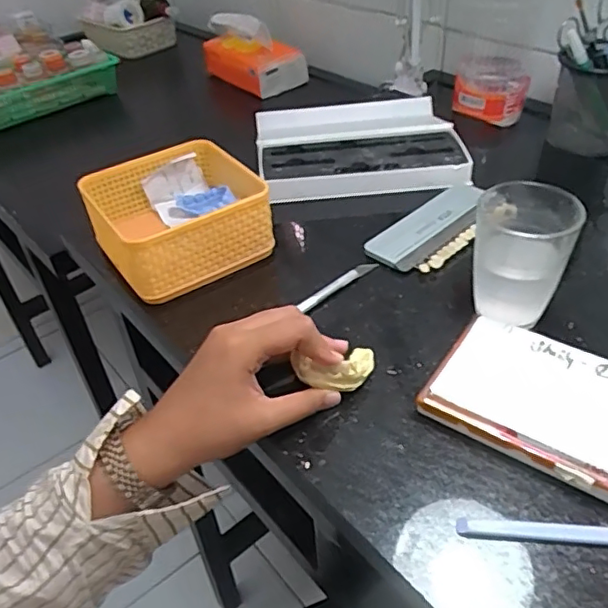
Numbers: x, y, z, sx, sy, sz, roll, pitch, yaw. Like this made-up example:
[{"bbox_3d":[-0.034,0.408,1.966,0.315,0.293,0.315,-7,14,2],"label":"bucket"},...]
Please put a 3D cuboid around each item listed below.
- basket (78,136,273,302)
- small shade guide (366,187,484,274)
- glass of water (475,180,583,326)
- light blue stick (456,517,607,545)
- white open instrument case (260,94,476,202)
[{"bbox_3d":[-0.110,-0.075,0.526,0.138,0.075,0.133,-24,42,-22],"label":"basket"},{"bbox_3d":[0.121,-0.068,0.533,0.066,0.015,0.141,29,50,36],"label":"small shade guide"},{"bbox_3d":[0.154,-0.037,0.418,0.063,0.081,0.060,10,41,18],"label":"glass of water"},{"bbox_3d":[0.153,0.123,0.310,0.138,0.005,0.010,0,39,7],"label":"light blue stick"},{"bbox_3d":[0.057,-0.184,0.657,0.212,0.027,0.201,-6,38,-1],"label":"white open instrument case"}]

